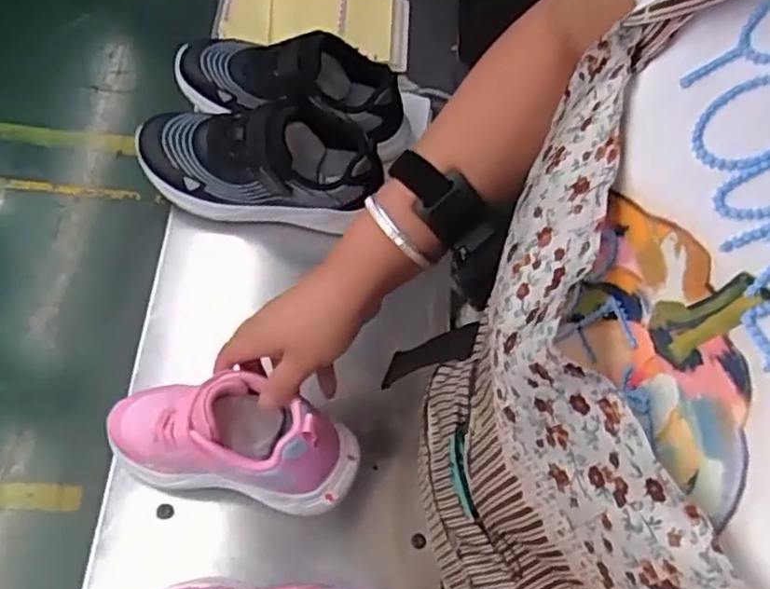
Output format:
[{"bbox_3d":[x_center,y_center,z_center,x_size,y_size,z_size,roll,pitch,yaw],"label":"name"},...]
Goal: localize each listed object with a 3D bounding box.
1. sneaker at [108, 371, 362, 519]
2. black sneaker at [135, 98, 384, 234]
[{"bbox_3d":[-0.121,0.098,0.503,0.191,0.090,0.068,3,60,23],"label":"sneaker"},{"bbox_3d":[-0.111,-0.123,0.649,0.223,0.119,0.095,10,64,-2],"label":"black sneaker"}]

